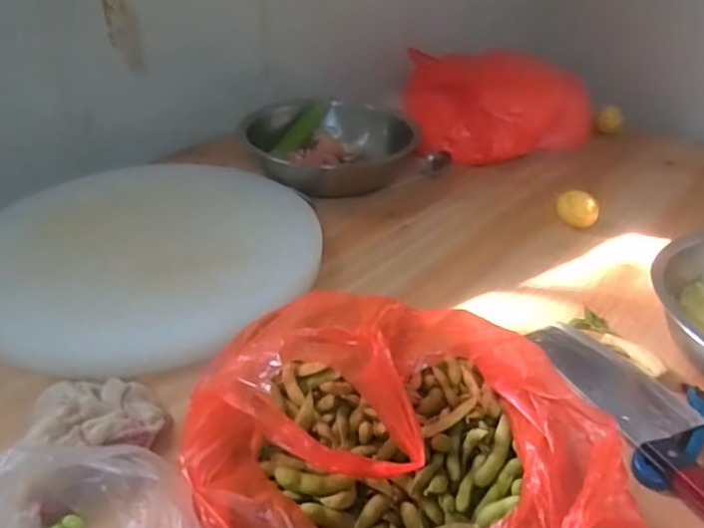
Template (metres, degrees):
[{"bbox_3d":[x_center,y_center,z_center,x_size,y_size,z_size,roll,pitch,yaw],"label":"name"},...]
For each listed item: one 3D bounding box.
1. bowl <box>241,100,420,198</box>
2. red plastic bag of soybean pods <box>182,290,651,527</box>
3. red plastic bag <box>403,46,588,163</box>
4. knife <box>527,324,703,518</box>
[{"bbox_3d":[-0.038,-0.190,0.922,0.202,0.082,0.203,-25,43,-33],"label":"bowl"},{"bbox_3d":[0.026,0.142,0.413,0.242,0.124,0.289,-23,42,-31],"label":"red plastic bag of soybean pods"},{"bbox_3d":[0.258,-0.273,1.007,0.323,0.146,0.150,5,35,4],"label":"red plastic bag"},{"bbox_3d":[0.266,0.132,0.519,0.078,0.039,0.271,-9,37,-16],"label":"knife"}]

